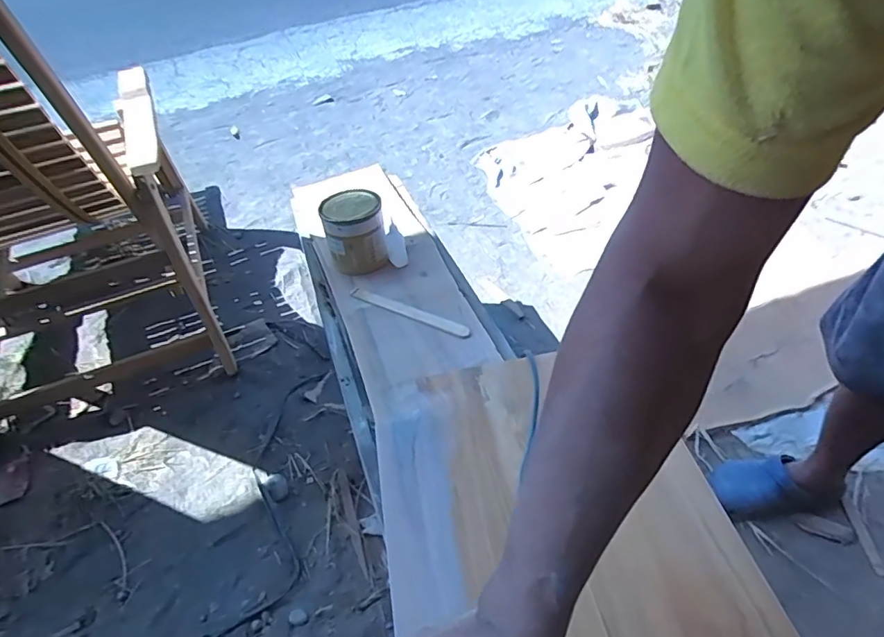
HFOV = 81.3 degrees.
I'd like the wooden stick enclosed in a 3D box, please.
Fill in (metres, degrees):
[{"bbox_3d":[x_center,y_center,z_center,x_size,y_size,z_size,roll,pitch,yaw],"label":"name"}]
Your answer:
[{"bbox_3d":[-0.056,-0.012,0.812,0.220,0.008,0.023,22,52,24],"label":"wooden stick"}]

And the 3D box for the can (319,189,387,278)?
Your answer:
[{"bbox_3d":[-0.146,-0.143,0.866,0.094,0.109,0.092,-3,46,3],"label":"can"}]

